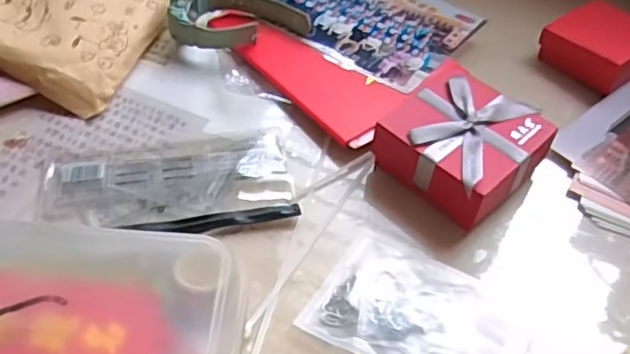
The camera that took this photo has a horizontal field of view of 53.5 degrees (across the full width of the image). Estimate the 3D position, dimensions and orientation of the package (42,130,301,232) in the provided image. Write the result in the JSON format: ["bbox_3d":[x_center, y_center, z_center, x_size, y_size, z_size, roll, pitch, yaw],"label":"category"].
[{"bbox_3d":[-0.101,0.006,0.437,0.167,0.009,0.081,-9,51,-11],"label":"package"}]

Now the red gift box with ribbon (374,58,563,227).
[{"bbox_3d":[0.103,-0.024,0.444,0.097,0.050,0.096,35,56,24],"label":"red gift box with ribbon"}]

